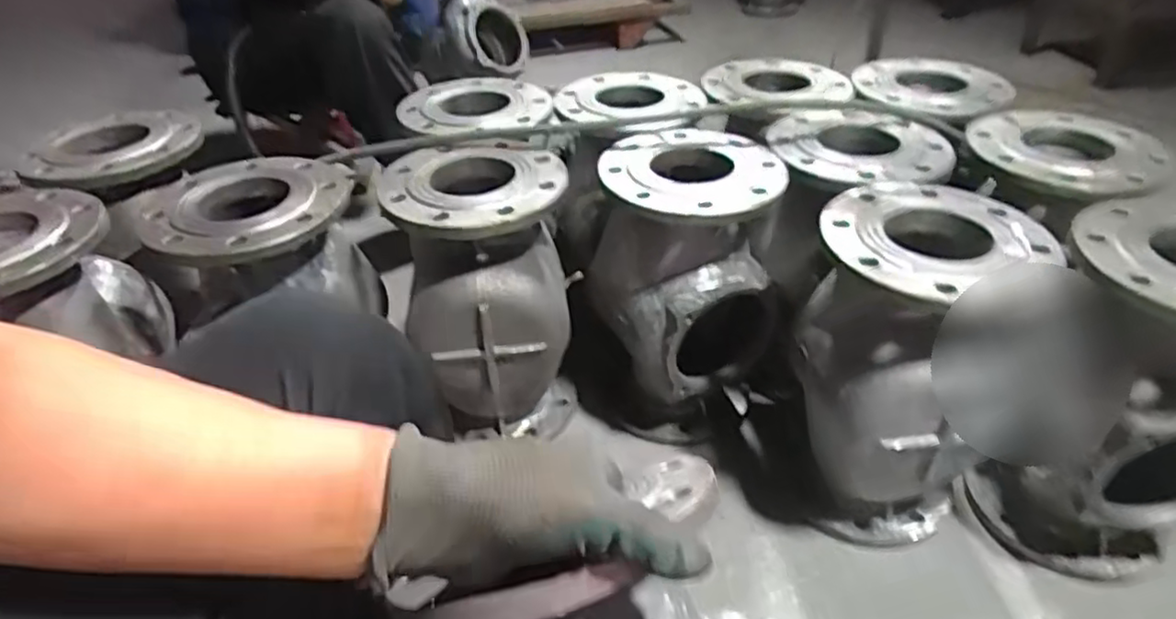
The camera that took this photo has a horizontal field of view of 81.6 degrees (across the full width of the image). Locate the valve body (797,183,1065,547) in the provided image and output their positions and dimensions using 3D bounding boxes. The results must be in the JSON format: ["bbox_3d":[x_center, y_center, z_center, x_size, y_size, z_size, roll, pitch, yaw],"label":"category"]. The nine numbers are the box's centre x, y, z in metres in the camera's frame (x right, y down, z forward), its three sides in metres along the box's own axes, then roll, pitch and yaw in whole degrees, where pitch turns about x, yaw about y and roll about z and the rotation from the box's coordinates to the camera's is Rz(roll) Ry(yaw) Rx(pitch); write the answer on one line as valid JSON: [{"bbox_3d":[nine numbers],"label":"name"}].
[{"bbox_3d":[0.343,0.073,0.770,0.201,0.363,0.218,-3,38,-1],"label":"valve body"}]

